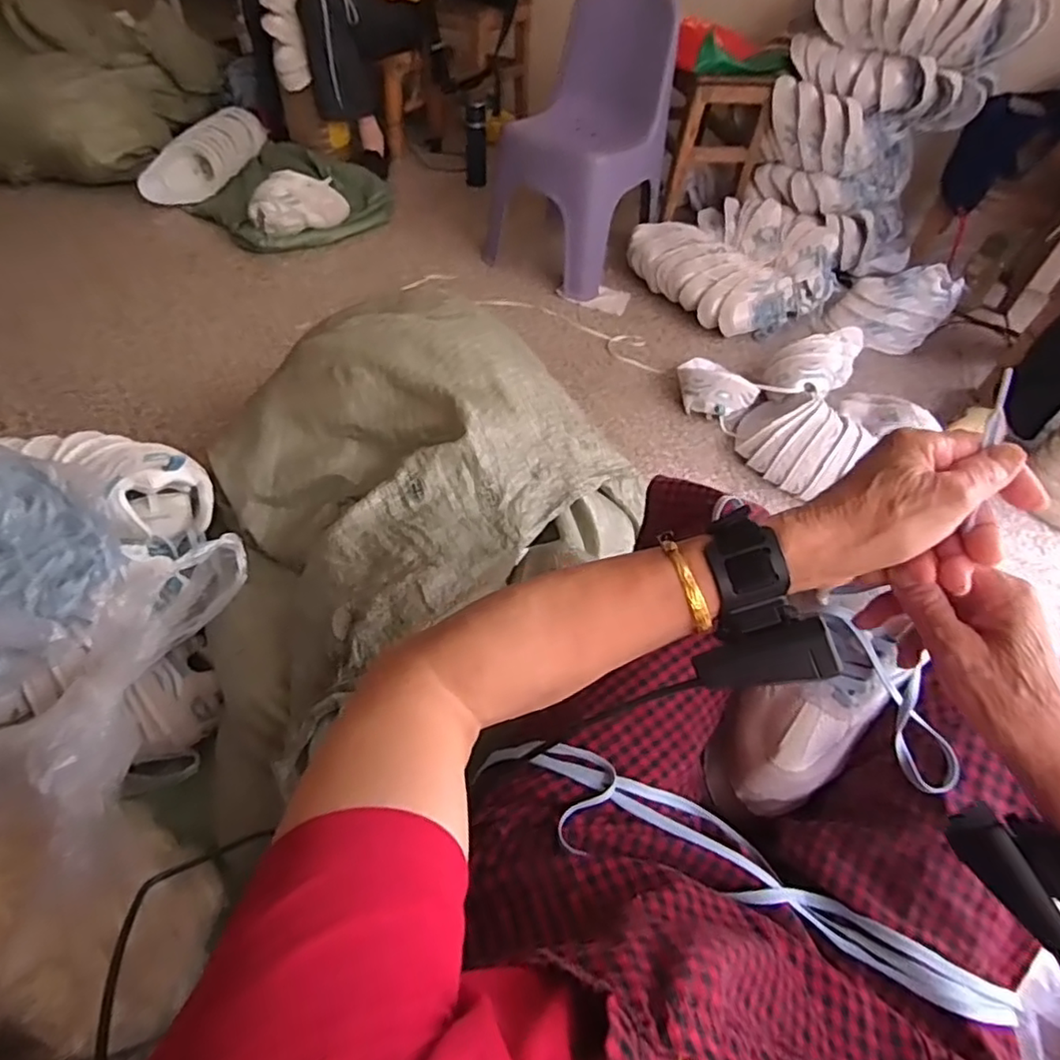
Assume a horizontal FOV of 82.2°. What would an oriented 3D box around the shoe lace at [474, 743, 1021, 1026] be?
[{"bbox_3d":[0.147,0.231,0.412,0.356,0.040,0.070,18,52,10],"label":"shoe lace"}]

